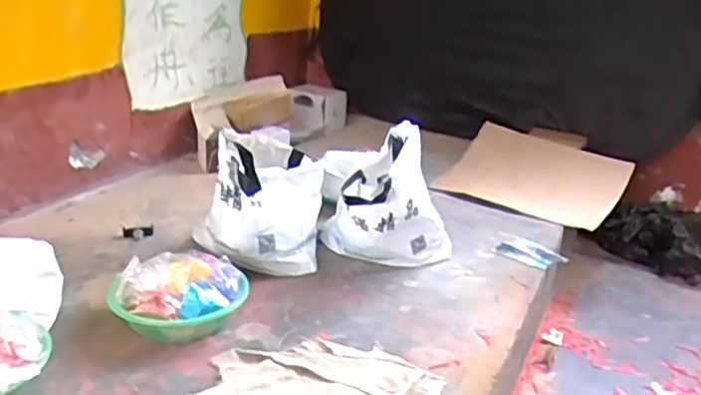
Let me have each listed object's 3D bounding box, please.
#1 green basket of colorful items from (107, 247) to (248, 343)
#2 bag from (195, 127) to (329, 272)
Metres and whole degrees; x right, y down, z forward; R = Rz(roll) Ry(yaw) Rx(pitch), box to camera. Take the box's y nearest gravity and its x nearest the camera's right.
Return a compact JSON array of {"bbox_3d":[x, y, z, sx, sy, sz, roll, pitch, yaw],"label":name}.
[{"bbox_3d":[-0.310,0.176,1.187,0.240,0.113,0.213,-4,21,-19],"label":"green basket of colorful items"},{"bbox_3d":[-0.205,-0.007,1.494,0.270,0.253,0.303,3,20,-1],"label":"bag"}]

